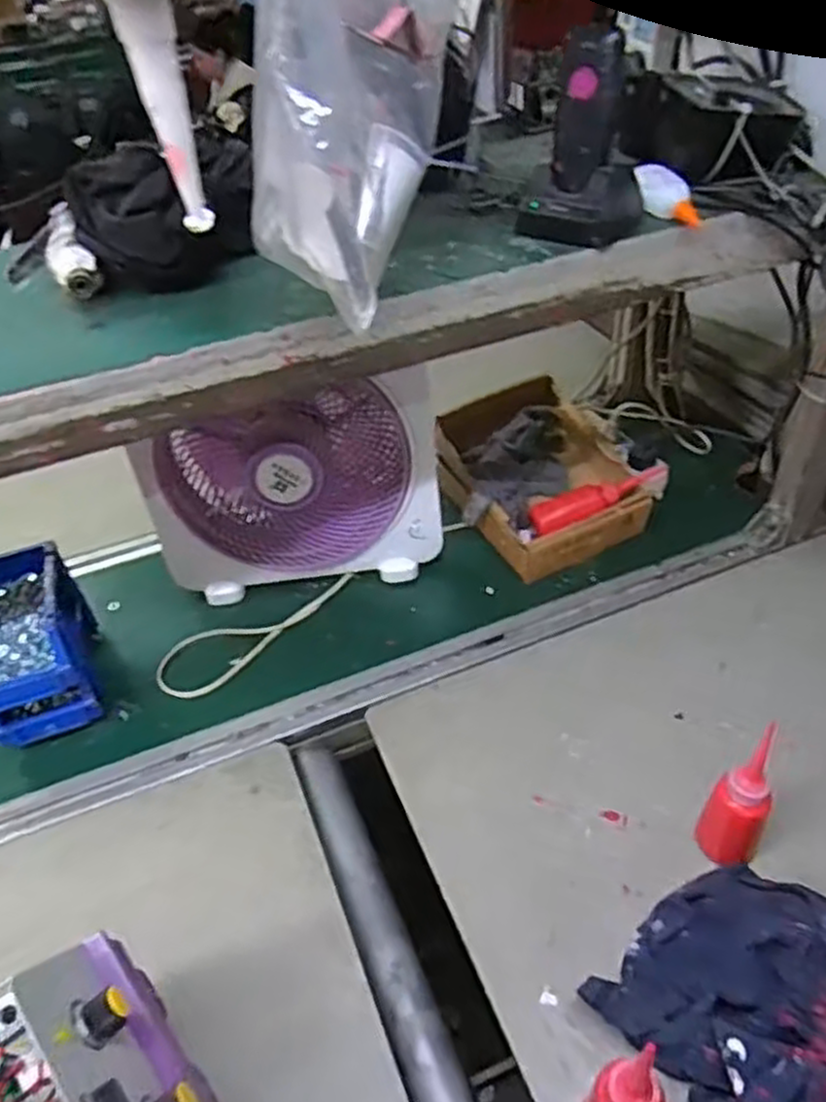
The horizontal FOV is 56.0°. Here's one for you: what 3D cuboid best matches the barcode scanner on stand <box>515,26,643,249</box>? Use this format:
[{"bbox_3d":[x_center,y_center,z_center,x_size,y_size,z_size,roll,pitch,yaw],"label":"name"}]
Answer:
[{"bbox_3d":[0.135,-0.320,0.615,0.077,0.140,0.082,-34,49,-27],"label":"barcode scanner on stand"}]

